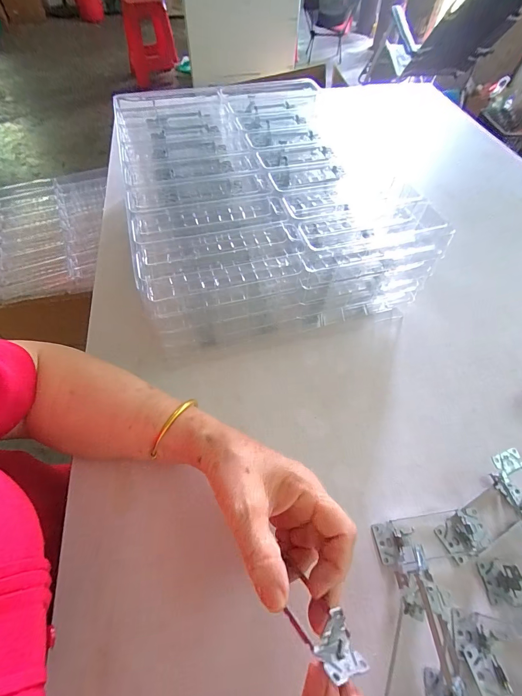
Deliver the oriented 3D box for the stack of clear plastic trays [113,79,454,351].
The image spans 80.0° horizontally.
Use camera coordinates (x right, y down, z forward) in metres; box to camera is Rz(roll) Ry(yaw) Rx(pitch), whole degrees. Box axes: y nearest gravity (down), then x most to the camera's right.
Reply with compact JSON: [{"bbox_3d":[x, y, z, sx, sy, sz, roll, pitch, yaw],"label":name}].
[{"bbox_3d":[0.000,-0.202,0.469,0.327,0.136,0.383,-12,58,-8],"label":"stack of clear plastic trays"}]

